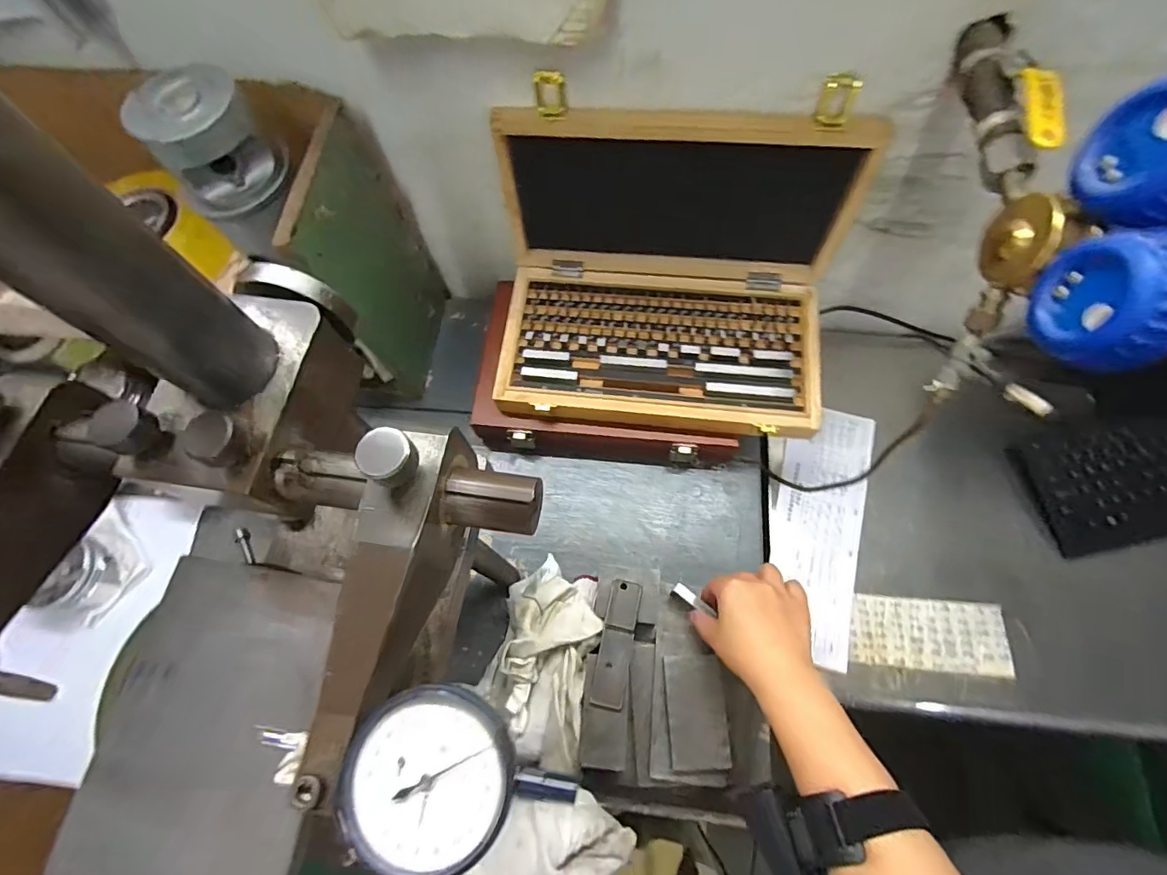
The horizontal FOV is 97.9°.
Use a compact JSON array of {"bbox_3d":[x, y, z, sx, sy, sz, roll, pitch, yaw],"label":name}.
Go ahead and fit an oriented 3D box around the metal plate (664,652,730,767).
[{"bbox_3d":[0.101,0.243,0.451,0.052,0.009,0.088,-1,69,2],"label":"metal plate"}]

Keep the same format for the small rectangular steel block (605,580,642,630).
[{"bbox_3d":[0.038,0.155,0.473,0.028,0.007,0.041,11,70,7],"label":"small rectangular steel block"}]

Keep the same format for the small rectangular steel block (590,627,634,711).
[{"bbox_3d":[0.026,0.207,0.455,0.030,0.010,0.063,11,70,7],"label":"small rectangular steel block"}]

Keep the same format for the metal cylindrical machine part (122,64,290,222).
[{"bbox_3d":[-0.282,-0.226,0.389,0.077,0.068,0.075,-1,69,2],"label":"metal cylindrical machine part"}]

